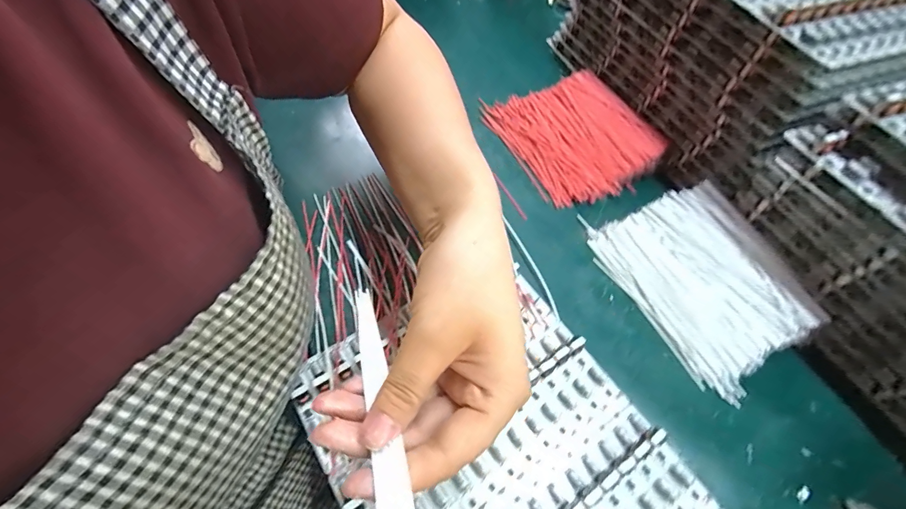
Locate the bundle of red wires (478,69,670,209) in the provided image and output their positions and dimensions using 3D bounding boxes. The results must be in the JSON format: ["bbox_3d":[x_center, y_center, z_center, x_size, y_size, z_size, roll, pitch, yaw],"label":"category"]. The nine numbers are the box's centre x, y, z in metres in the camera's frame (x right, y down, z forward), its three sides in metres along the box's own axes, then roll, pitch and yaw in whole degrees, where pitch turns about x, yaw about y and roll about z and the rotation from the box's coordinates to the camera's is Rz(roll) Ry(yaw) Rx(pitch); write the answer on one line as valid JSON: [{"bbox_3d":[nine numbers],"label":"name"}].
[{"bbox_3d":[0.127,-0.131,0.430,0.138,0.020,0.162,-21,61,-17],"label":"bundle of red wires"}]

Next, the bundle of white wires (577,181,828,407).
[{"bbox_3d":[0.204,0.018,0.332,0.117,0.028,0.156,-18,60,-15],"label":"bundle of white wires"}]

